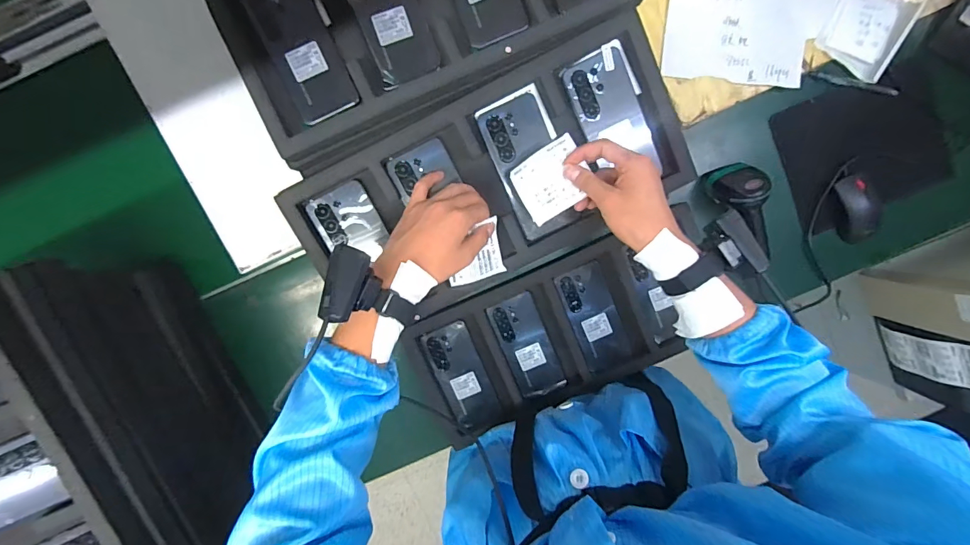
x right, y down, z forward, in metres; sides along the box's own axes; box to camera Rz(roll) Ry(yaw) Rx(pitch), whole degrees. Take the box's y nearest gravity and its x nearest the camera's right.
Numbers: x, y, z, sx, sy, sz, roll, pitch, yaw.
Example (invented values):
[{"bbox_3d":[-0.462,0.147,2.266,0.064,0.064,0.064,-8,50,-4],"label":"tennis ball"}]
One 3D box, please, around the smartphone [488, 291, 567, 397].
[{"bbox_3d":[0.067,0.116,0.669,0.075,0.007,0.161,-23,97,1],"label":"smartphone"}]

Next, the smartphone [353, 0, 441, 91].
[{"bbox_3d":[-0.115,-0.312,0.501,0.073,0.008,0.168,-22,97,1],"label":"smartphone"}]

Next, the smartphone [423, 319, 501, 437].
[{"bbox_3d":[-0.035,0.168,0.675,0.071,0.008,0.177,-22,97,1],"label":"smartphone"}]

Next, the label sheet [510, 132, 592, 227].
[{"bbox_3d":[0.076,-0.105,0.484,0.081,0.009,0.071,-33,89,22],"label":"label sheet"}]

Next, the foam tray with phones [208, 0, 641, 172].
[{"bbox_3d":[-0.066,-0.328,0.497,0.470,0.024,0.232,-25,96,1],"label":"foam tray with phones"}]

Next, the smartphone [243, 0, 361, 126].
[{"bbox_3d":[-0.215,-0.268,0.504,0.075,0.008,0.165,-25,96,1],"label":"smartphone"}]

